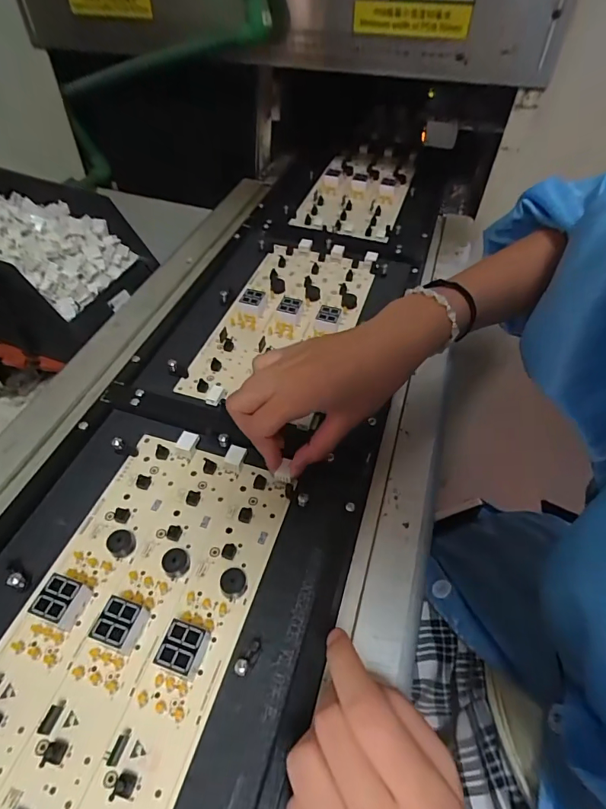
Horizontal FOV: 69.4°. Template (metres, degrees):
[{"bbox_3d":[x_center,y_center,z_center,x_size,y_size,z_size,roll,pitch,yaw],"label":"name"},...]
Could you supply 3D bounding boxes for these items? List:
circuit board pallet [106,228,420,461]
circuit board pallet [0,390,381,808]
[{"bbox_3d":[-0.013,-0.092,0.449,0.222,0.022,0.309,15,51,9],"label":"circuit board pallet"},{"bbox_3d":[-0.104,0.132,0.261,0.233,0.022,0.304,16,51,9],"label":"circuit board pallet"}]

